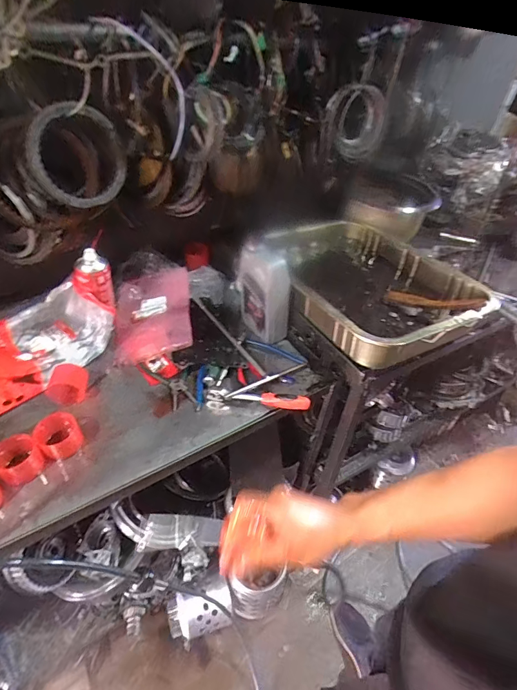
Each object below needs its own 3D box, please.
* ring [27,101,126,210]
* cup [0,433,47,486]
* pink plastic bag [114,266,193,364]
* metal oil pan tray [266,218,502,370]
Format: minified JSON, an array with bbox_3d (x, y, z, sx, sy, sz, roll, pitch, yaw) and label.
[{"bbox_3d":[-0.346,-0.364,0.765,0.178,0.175,0.037,-24,30,-29],"label":"ring"},{"bbox_3d":[-0.398,0.187,0.651,0.065,0.050,0.066,1,45,-1],"label":"cup"},{"bbox_3d":[-0.248,-0.090,0.930,0.171,0.035,0.312,-5,45,-8],"label":"pink plastic bag"},{"bbox_3d":[0.236,-0.161,0.895,0.364,0.092,0.488,-16,47,-22],"label":"metal oil pan tray"}]

